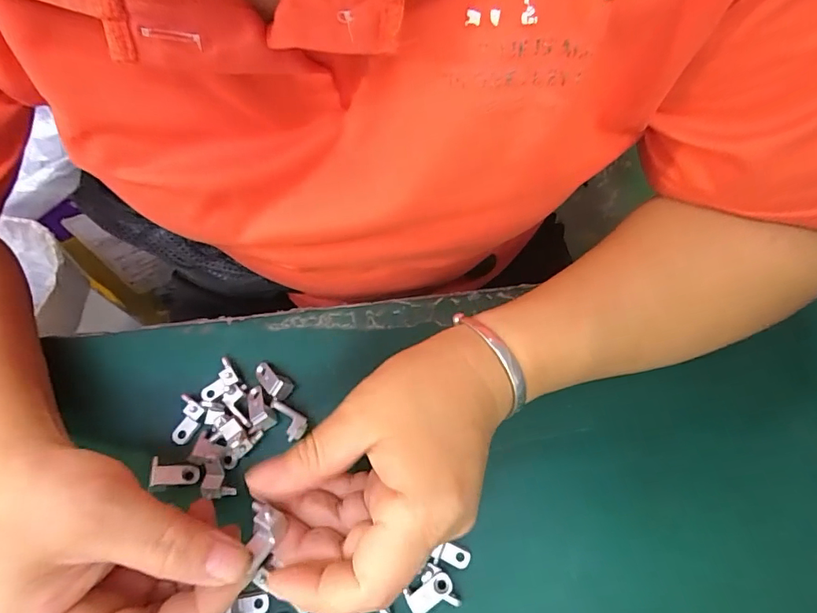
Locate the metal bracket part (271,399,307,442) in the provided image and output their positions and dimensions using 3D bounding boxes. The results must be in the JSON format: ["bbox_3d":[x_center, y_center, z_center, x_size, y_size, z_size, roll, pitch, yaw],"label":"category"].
[{"bbox_3d":[-0.063,0.060,0.255,0.012,0.009,0.023,-27,73,-10],"label":"metal bracket part"}]

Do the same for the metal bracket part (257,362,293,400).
[{"bbox_3d":[-0.076,0.041,0.263,0.026,0.008,0.012,37,73,27],"label":"metal bracket part"}]

